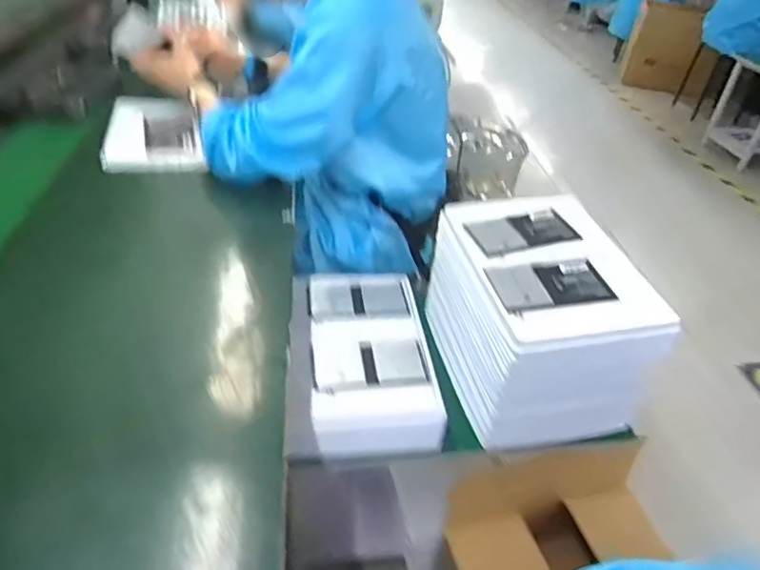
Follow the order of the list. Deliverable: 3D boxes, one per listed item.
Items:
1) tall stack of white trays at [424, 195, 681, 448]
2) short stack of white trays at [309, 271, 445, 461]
[{"bbox_3d":[0.246,0.051,0.900,0.242,0.242,0.342,-8,40,-14],"label":"tall stack of white trays"},{"bbox_3d":[-0.023,0.116,0.922,0.193,0.078,0.331,-4,40,-9],"label":"short stack of white trays"}]

